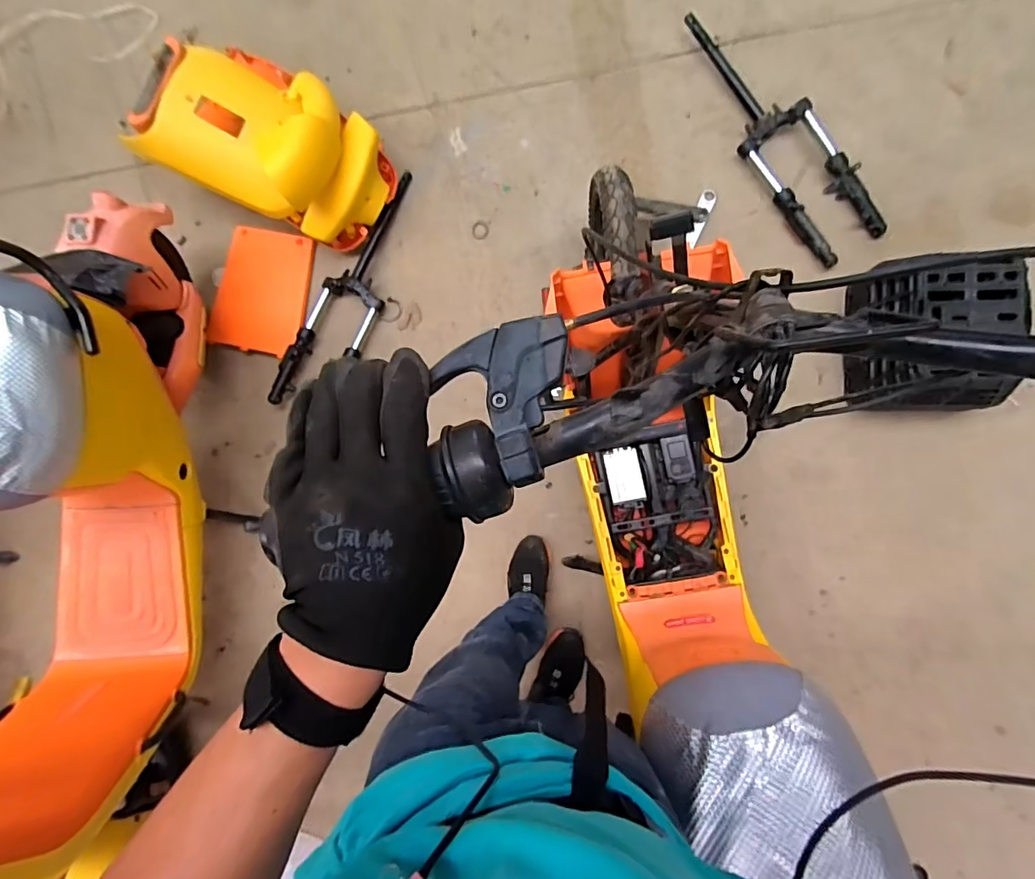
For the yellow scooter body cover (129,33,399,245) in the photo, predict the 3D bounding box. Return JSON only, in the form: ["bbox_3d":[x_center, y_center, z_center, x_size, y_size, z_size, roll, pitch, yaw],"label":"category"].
[{"bbox_3d":[-0.586,-0.737,1.239,0.540,0.273,0.351,25,89,5],"label":"yellow scooter body cover"}]

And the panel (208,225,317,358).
[{"bbox_3d":[-0.687,-0.398,1.352,0.254,0.023,0.325,9,88,6],"label":"panel"}]

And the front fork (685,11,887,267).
[{"bbox_3d":[0.621,-0.750,1.225,0.190,0.055,0.708,-32,85,4],"label":"front fork"}]

